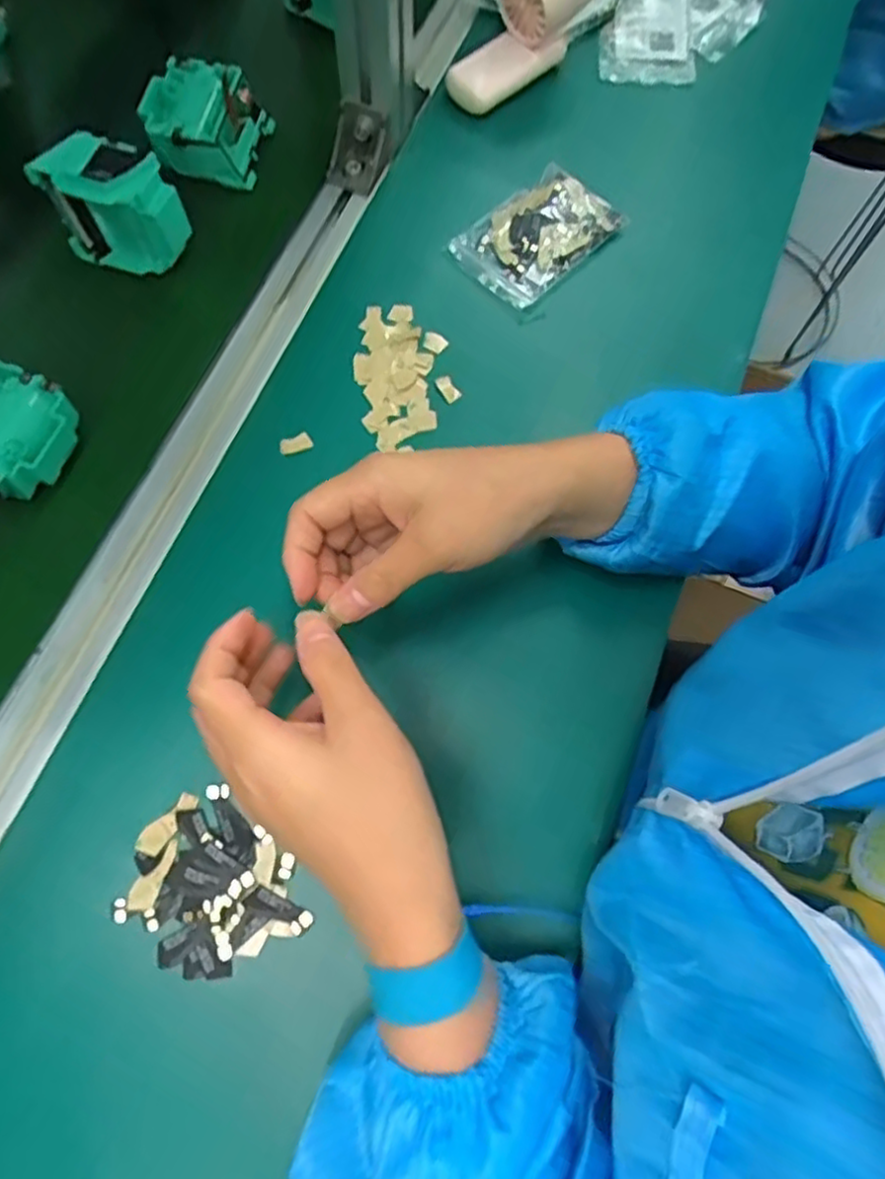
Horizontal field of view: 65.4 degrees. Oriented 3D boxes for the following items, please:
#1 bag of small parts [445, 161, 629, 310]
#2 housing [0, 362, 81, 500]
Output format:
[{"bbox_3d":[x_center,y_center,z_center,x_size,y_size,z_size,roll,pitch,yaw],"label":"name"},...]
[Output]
[{"bbox_3d":[0.068,-0.254,0.492,0.107,0.013,0.073,-44,85,-6],"label":"bag of small parts"},{"bbox_3d":[-0.259,-0.090,0.416,0.063,0.036,0.077,20,73,4],"label":"housing"}]

